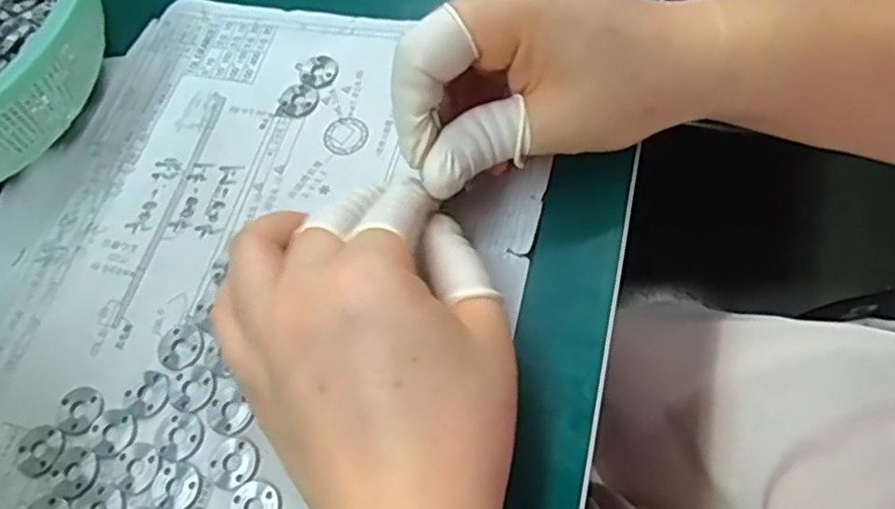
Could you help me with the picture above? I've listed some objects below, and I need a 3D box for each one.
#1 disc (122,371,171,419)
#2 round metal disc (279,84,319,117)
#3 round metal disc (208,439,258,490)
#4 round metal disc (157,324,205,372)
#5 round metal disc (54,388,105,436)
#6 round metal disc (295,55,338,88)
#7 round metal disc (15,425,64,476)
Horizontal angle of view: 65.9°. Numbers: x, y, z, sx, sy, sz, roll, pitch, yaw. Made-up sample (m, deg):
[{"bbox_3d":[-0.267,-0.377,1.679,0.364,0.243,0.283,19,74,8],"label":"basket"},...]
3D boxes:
[{"bbox_3d":[-0.110,0.050,0.250,0.017,0.004,0.017,-3,62,6],"label":"disc"},{"bbox_3d":[-0.066,-0.070,0.306,0.017,0.004,0.017,-28,63,-7],"label":"round metal disc"},{"bbox_3d":[-0.074,0.071,0.235,0.017,0.004,0.017,-3,62,6],"label":"round metal disc"},{"bbox_3d":[-0.100,0.034,0.259,0.018,0.004,0.017,-3,62,6],"label":"round metal disc"},{"bbox_3d":[-0.135,0.056,0.251,0.017,0.004,0.017,-3,62,6],"label":"round metal disc"},{"bbox_3d":[-0.059,-0.084,0.312,0.017,0.004,0.018,-24,62,-4],"label":"round metal disc"},{"bbox_3d":[-0.146,0.069,0.246,0.017,0.004,0.017,-3,62,6],"label":"round metal disc"}]

